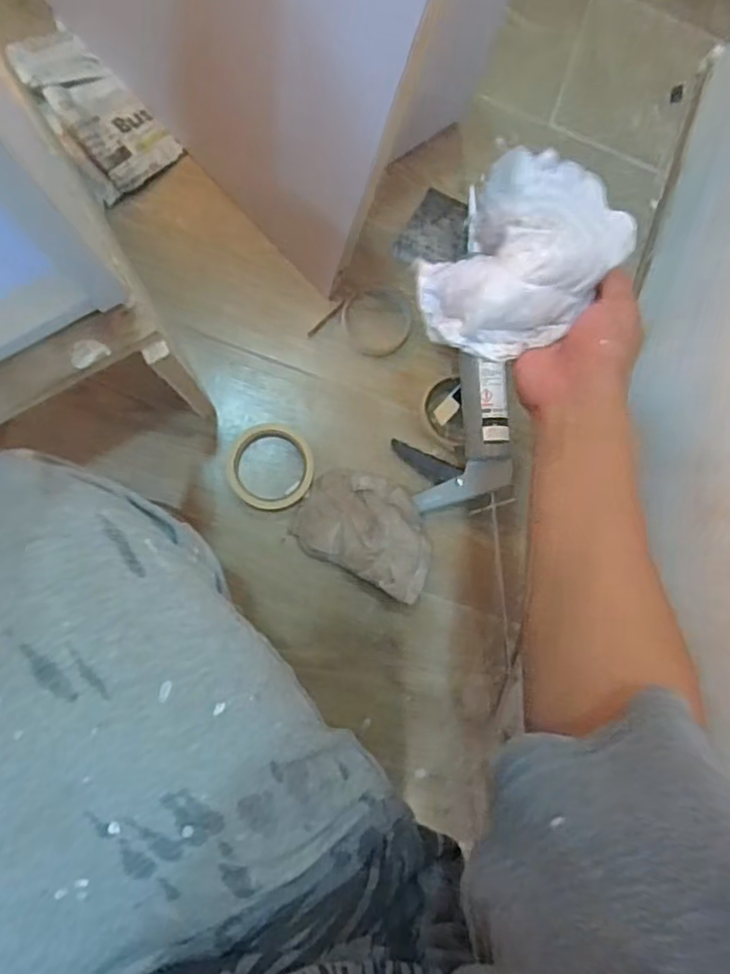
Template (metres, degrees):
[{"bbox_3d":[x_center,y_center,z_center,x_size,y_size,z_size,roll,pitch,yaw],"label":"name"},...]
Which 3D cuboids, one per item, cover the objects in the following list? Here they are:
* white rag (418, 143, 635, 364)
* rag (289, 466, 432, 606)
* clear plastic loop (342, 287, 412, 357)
[{"bbox_3d":[0.117,-0.170,0.479,0.113,0.061,0.151,37,85,-5],"label":"white rag"},{"bbox_3d":[0.009,0.047,0.743,0.163,0.047,0.111,29,85,-5],"label":"rag"},{"bbox_3d":[0.014,-0.198,0.766,0.082,0.006,0.083,8,88,-7],"label":"clear plastic loop"}]

